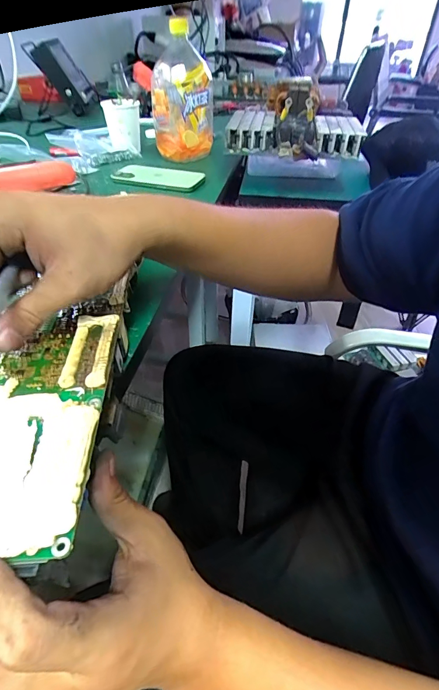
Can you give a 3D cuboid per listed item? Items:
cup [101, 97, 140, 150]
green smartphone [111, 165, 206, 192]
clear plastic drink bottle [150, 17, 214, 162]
[{"bbox_3d":[-0.180,-0.412,0.699,0.065,0.084,0.062,-11,42,-14],"label":"cup"},{"bbox_3d":[-0.097,-0.270,0.603,0.144,0.014,0.066,13,42,13],"label":"green smartphone"},{"bbox_3d":[-0.062,-0.431,0.641,0.100,0.183,0.108,0,41,-2],"label":"clear plastic drink bottle"}]

